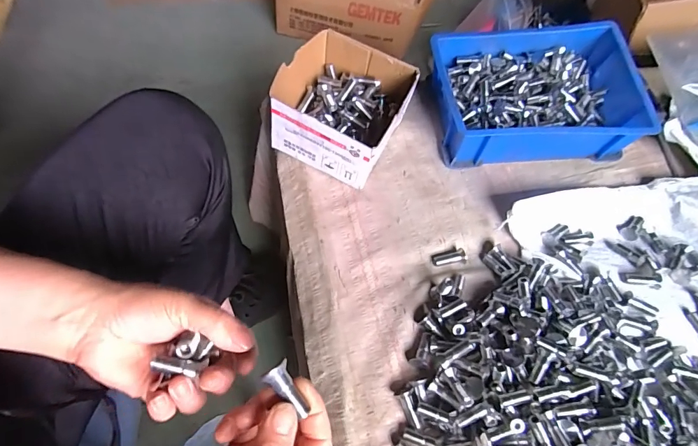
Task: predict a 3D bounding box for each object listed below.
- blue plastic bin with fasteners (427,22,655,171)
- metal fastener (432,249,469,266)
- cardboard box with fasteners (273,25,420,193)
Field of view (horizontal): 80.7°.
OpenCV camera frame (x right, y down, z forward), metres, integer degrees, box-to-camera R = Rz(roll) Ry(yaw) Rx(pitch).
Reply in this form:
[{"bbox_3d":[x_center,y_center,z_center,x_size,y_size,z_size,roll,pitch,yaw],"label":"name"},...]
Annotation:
[{"bbox_3d":[0.243,-0.165,0.543,0.249,0.092,0.168,1,61,-9],"label":"blue plastic bin with fasteners"},{"bbox_3d":[0.116,0.039,0.471,0.041,0.012,0.014,-4,62,-9],"label":"metal fastener"},{"bbox_3d":[-0.009,-0.143,0.506,0.143,0.077,0.150,28,61,7],"label":"cardboard box with fasteners"}]

